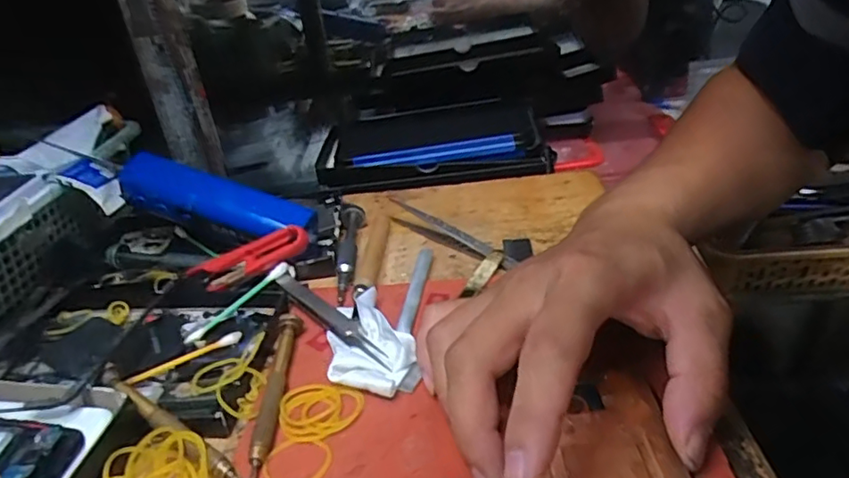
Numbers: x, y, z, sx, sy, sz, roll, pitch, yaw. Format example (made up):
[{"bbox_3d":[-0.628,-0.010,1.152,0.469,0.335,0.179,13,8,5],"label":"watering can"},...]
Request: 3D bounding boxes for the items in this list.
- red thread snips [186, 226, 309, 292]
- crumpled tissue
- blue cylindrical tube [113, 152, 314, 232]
[{"bbox_3d":[-0.109,0.013,0.362,0.078,0.015,0.018,-21,29,6],"label":"red thread snips"},{"bbox_3d":[-0.029,0.052,0.305,0.041,0.019,0.075,-10,30,-6],"label":"crumpled tissue"},{"bbox_3d":[-0.144,-0.028,0.399,0.136,0.030,0.026,14,31,3],"label":"blue cylindrical tube"}]

